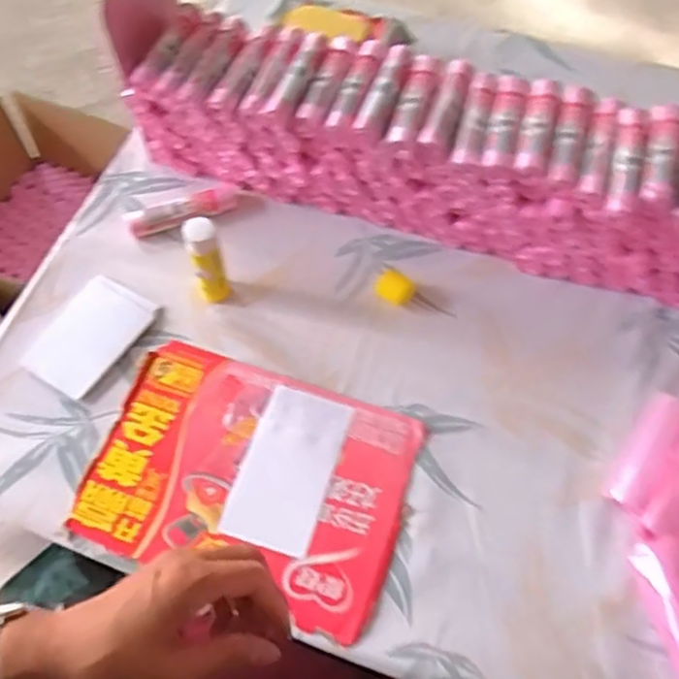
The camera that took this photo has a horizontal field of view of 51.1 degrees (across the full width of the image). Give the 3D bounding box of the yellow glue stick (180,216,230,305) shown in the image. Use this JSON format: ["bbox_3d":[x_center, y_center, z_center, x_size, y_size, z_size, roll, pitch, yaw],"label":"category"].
[{"bbox_3d":[-0.131,-0.075,0.687,0.032,0.108,0.025,-17,62,-8],"label":"yellow glue stick"}]

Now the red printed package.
[{"bbox_3d":[-0.084,0.125,0.642,0.282,0.006,0.198,18,63,11],"label":"red printed package"}]

